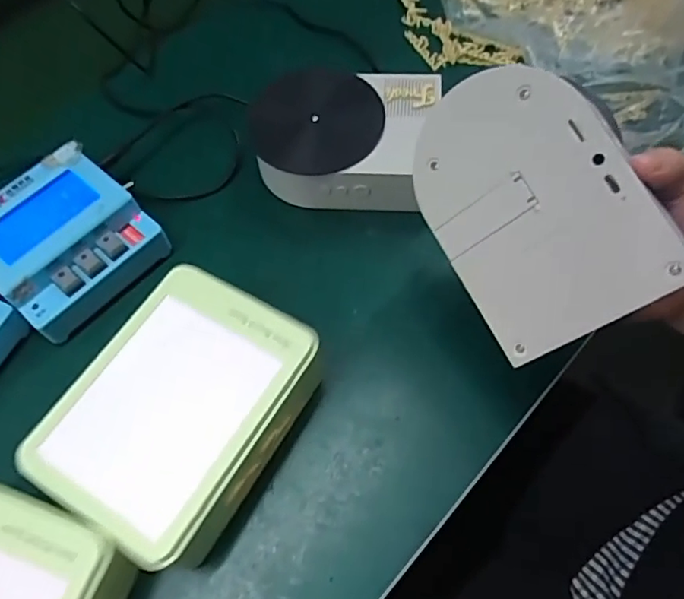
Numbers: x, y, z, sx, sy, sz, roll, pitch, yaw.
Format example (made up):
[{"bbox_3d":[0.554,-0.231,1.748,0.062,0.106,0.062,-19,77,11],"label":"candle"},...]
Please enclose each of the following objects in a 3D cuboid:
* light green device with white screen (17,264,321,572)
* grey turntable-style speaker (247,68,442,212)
[{"bbox_3d":[-0.086,0.065,0.324,0.108,0.059,0.141,28,66,18],"label":"light green device with white screen"},{"bbox_3d":[0.002,-0.117,0.418,0.127,0.060,0.092,0,60,4],"label":"grey turntable-style speaker"}]

